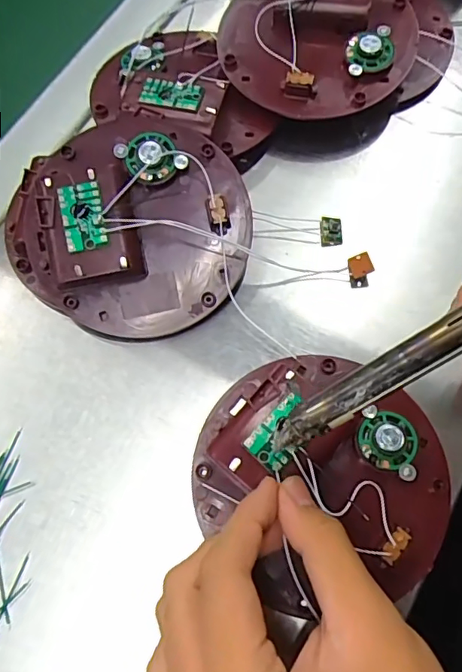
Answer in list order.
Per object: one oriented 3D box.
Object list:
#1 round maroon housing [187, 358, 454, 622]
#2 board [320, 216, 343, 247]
[{"bbox_3d":[0.043,0.065,0.243,0.110,0.026,0.119,-1,68,2],"label":"round maroon housing"},{"bbox_3d":[0.058,-0.061,0.300,0.013,0.004,0.017,-3,87,9],"label":"board"}]

